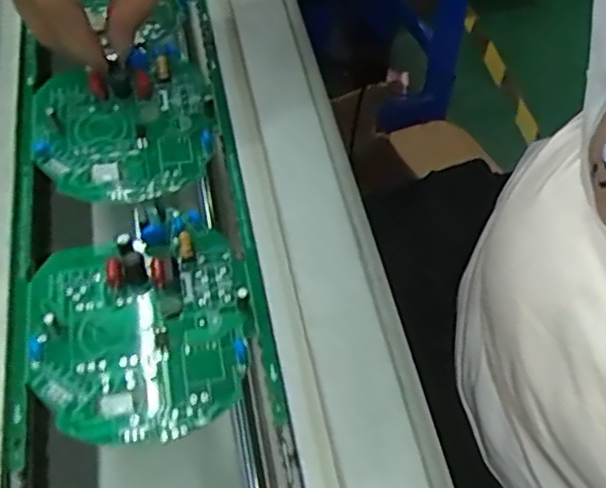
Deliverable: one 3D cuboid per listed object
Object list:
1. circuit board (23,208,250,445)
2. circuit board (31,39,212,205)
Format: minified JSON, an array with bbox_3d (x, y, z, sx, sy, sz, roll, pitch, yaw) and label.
[{"bbox_3d":[-0.063,0.027,0.238,0.079,0.013,0.091,-8,58,-7],"label":"circuit board"},{"bbox_3d":[-0.084,-0.060,0.290,0.077,0.016,0.087,-10,59,-9],"label":"circuit board"}]

